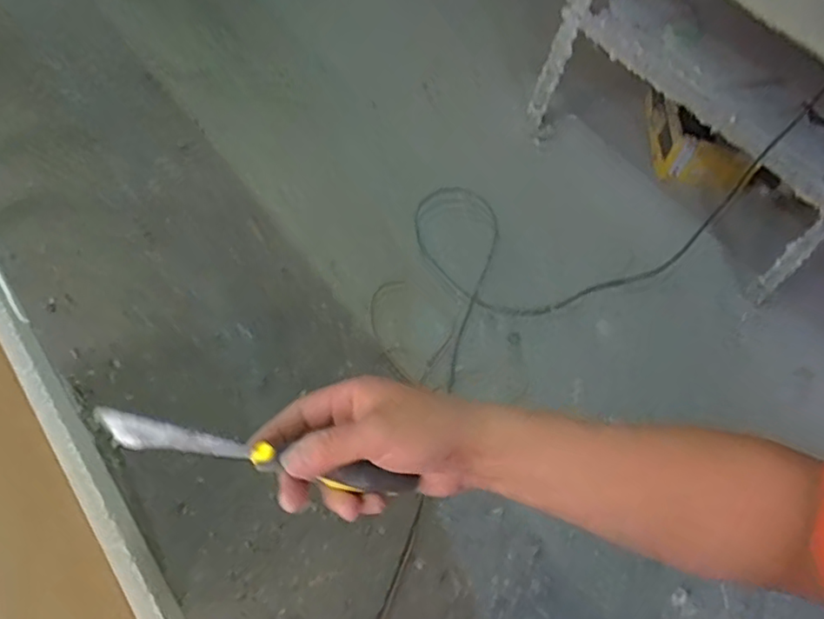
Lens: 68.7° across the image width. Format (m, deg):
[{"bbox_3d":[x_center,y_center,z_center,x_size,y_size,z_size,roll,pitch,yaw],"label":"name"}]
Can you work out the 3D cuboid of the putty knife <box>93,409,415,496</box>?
[{"bbox_3d":[-0.096,0.094,0.383,0.197,0.022,0.013,15,60,-7],"label":"putty knife"}]

